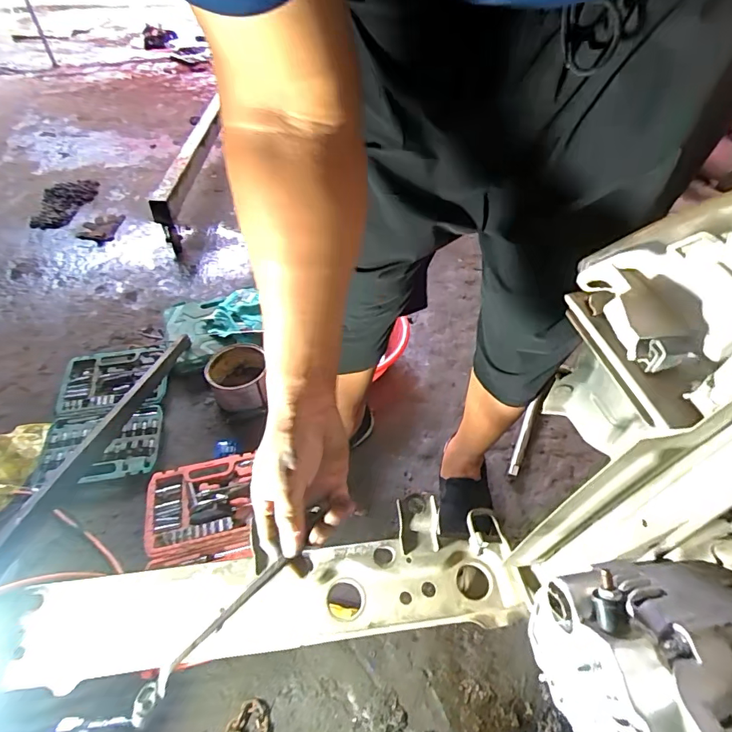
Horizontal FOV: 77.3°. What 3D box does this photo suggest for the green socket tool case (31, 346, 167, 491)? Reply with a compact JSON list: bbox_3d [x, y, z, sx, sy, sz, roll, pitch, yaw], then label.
[{"bbox_3d":[-0.613,0.093,1.083,0.247,0.046,0.415,-5,46,-13],"label":"green socket tool case"}]

